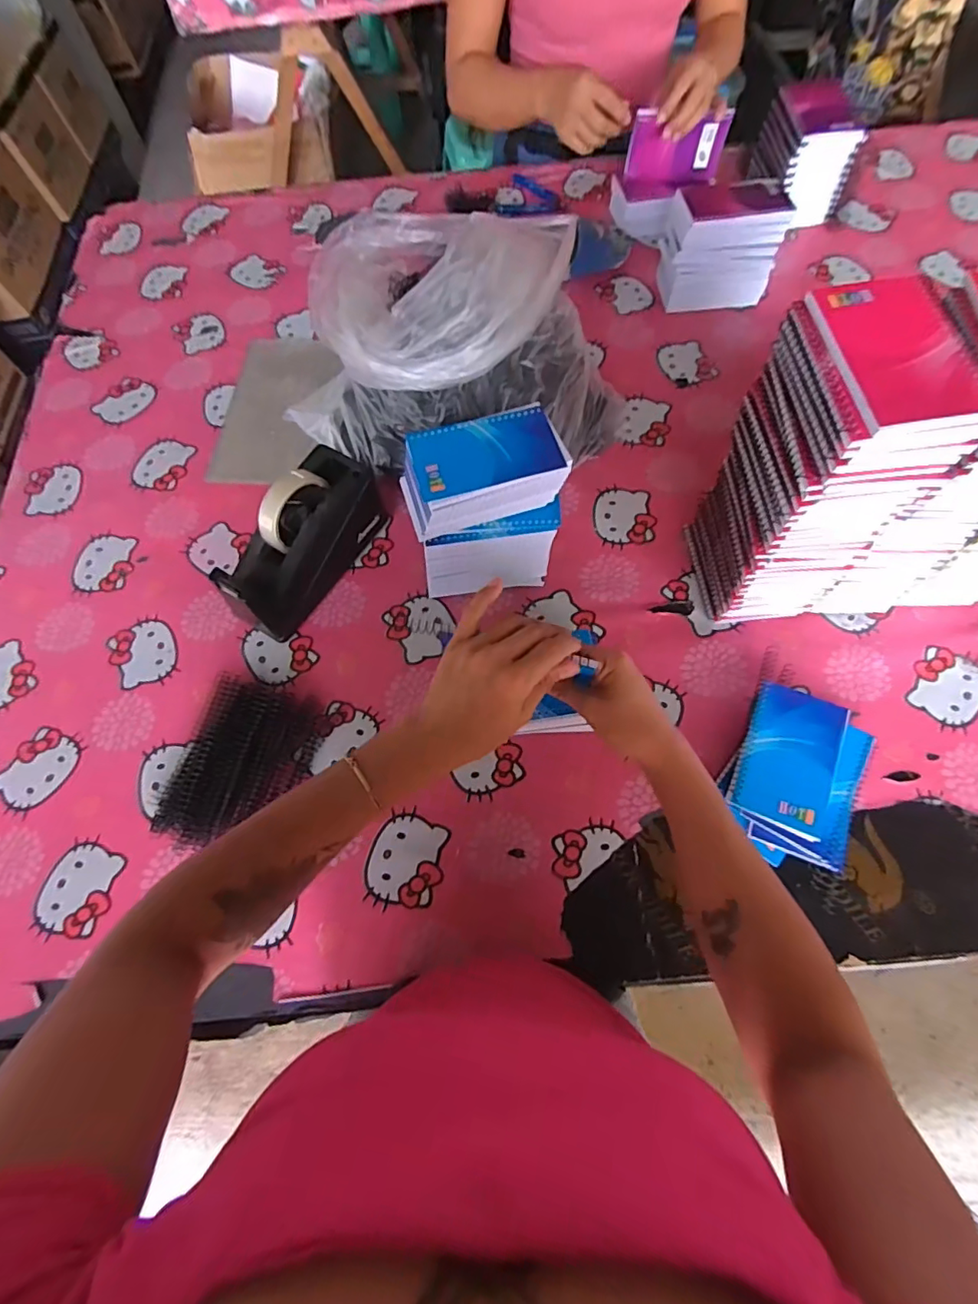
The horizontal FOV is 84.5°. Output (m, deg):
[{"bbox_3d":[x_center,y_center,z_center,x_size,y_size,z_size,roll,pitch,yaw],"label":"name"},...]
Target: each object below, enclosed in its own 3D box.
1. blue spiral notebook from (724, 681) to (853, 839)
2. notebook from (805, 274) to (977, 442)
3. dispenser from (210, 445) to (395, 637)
[{"bbox_3d":[0.285,0.098,0.507,0.084,0.010,0.129,22,73,9],"label":"blue spiral notebook"},{"bbox_3d":[0.274,-0.201,0.359,0.089,0.011,0.128,-4,68,0],"label":"notebook"},{"bbox_3d":[-0.204,-0.126,0.597,0.077,0.120,0.210,28,71,14],"label":"dispenser"}]

